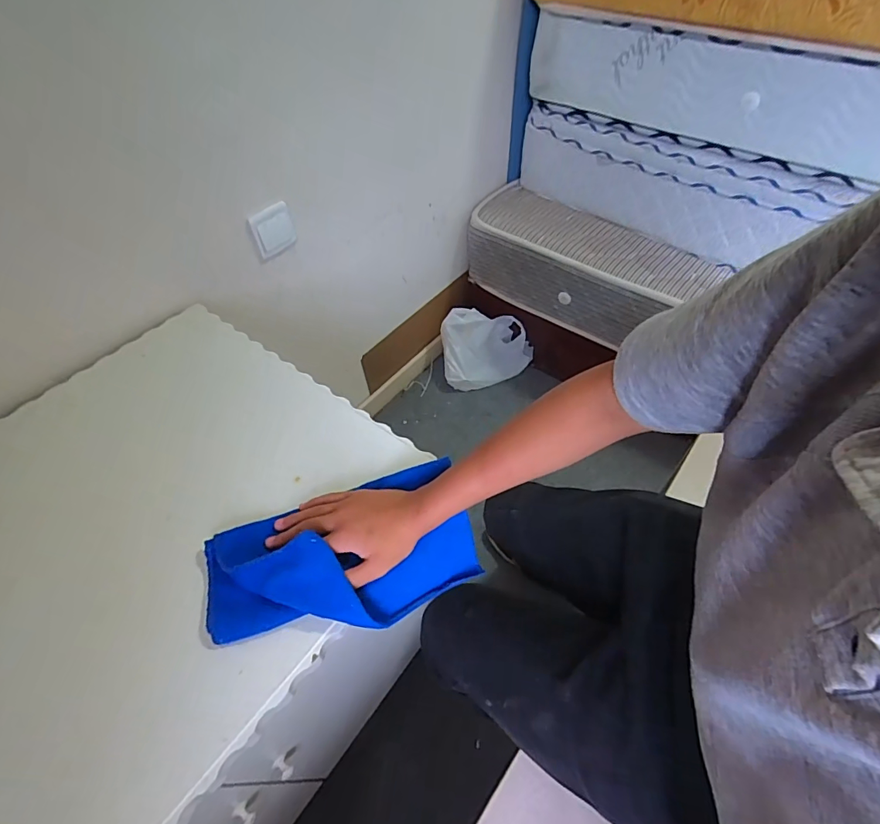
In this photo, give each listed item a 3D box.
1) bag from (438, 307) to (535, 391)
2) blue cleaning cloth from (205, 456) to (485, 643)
[{"bbox_3d":[0.157,-0.199,1.434,0.291,0.196,0.170,-4,52,1],"label":"bag"},{"bbox_3d":[-0.100,0.155,0.496,0.298,0.082,0.148,-4,51,-16],"label":"blue cleaning cloth"}]

